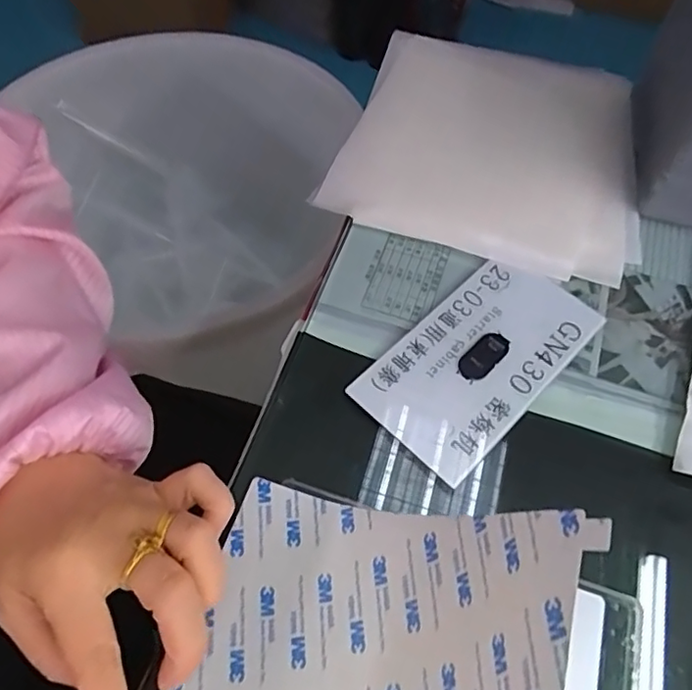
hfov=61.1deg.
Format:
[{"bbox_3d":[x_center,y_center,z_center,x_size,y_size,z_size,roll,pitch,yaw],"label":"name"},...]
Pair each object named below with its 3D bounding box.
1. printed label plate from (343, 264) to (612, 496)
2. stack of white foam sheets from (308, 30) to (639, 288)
[{"bbox_3d":[0.079,0.005,0.345,0.078,0.005,0.146,41,66,19],"label":"printed label plate"},{"bbox_3d":[0.110,-0.153,0.434,0.206,0.019,0.216,17,59,8],"label":"stack of white foam sheets"}]

